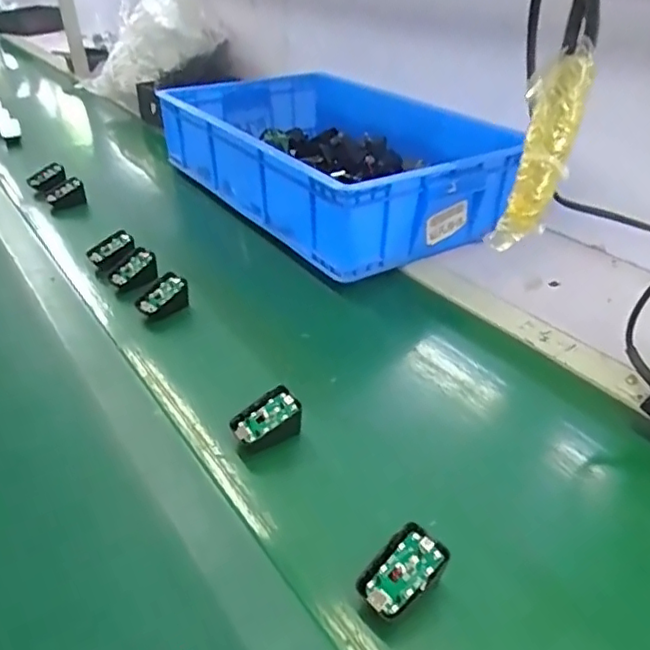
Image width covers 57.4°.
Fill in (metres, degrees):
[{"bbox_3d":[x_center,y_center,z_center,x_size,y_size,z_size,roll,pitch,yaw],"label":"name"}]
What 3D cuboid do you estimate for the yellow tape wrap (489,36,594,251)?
[{"bbox_3d":[0.078,-0.063,0.214,0.017,0.072,0.011,22,14,29],"label":"yellow tape wrap"}]

